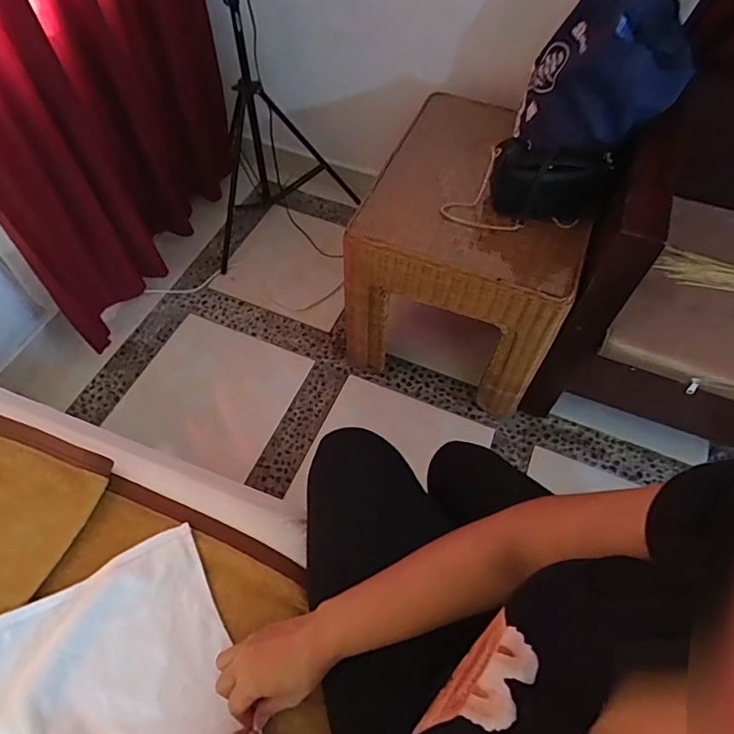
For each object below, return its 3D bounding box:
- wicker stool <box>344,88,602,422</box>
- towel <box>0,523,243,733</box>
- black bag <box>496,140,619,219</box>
[{"bbox_3d":[0.221,-0.281,1.208,0.430,0.416,0.529,13,58,7],"label":"wicker stool"},{"bbox_3d":[-0.262,0.323,0.522,0.241,0.014,0.231,-24,64,-19],"label":"towel"},{"bbox_3d":[0.347,-0.339,0.947,0.230,0.133,0.051,7,57,3],"label":"black bag"}]

